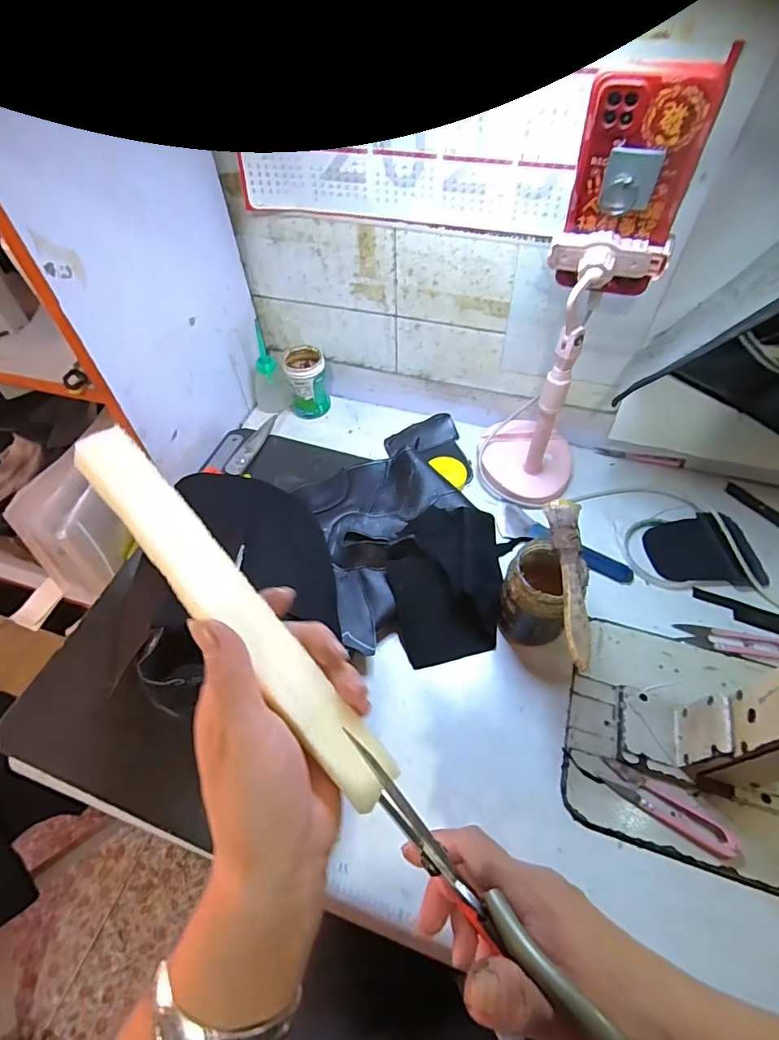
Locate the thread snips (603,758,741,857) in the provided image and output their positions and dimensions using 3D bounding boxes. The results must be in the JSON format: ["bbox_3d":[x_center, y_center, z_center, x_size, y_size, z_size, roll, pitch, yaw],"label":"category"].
[{"bbox_3d":[0.212,0.219,0.369,0.095,0.009,0.023,27,58,21],"label":"thread snips"}]

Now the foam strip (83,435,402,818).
[{"bbox_3d":[-0.076,0.041,0.233,0.029,0.005,0.217,-37,82,-34],"label":"foam strip"}]

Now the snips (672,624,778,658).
[{"bbox_3d":[0.321,0.112,0.450,0.093,0.006,0.021,7,53,7],"label":"snips"}]

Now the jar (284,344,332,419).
[{"bbox_3d":[-0.106,-0.177,0.633,0.050,0.077,0.052,-1,52,1],"label":"jar"}]

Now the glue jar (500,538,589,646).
[{"bbox_3d":[0.135,0.069,0.435,0.061,0.102,0.061,-1,52,1],"label":"glue jar"}]

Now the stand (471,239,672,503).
[{"bbox_3d":[0.163,-0.145,0.488,0.116,0.259,0.124,7,53,7],"label":"stand"}]

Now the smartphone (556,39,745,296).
[{"bbox_3d":[0.174,-0.234,0.359,0.078,0.160,0.010,16,74,15],"label":"smartphone"}]

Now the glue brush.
[{"bbox_3d":[0.146,0.044,0.383,0.026,0.013,0.144,1,53,3],"label":"glue brush"}]

